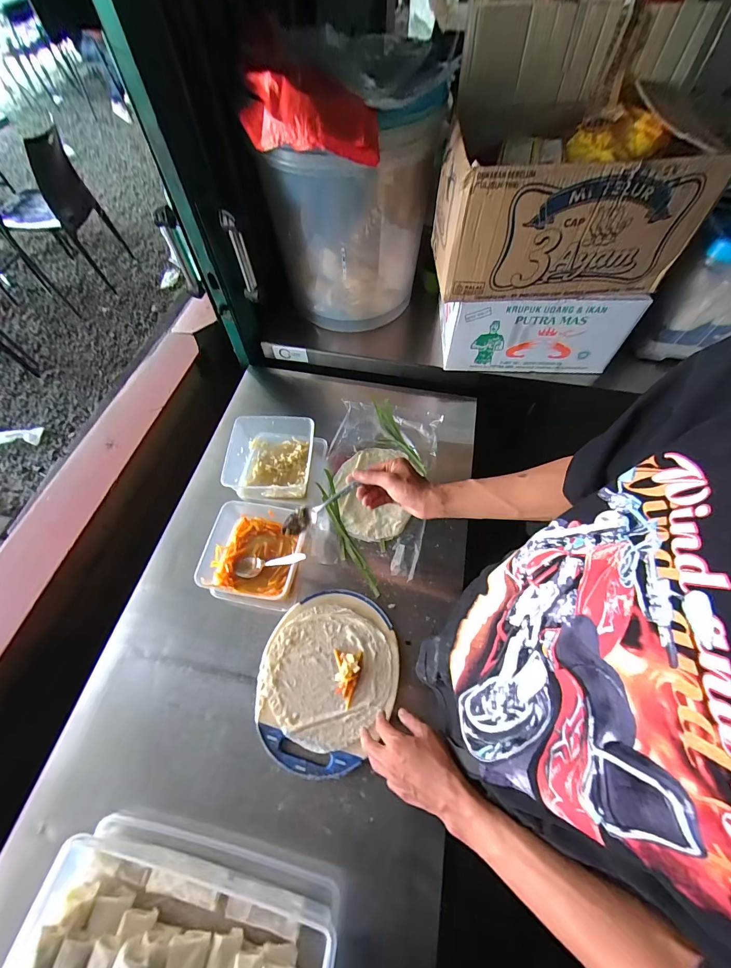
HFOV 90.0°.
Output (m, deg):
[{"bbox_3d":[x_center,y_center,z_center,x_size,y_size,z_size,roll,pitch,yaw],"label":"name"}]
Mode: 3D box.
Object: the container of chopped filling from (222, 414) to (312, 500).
[{"bbox_3d":[-0.199,-0.061,0.780,0.164,0.079,0.185,3,61,3],"label":"container of chopped filling"}]

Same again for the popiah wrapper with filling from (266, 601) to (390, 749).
[{"bbox_3d":[-0.062,0.303,0.600,0.196,0.016,0.200,0,61,1],"label":"popiah wrapper with filling"}]

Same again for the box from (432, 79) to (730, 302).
[{"bbox_3d":[0.342,-0.522,0.672,0.415,0.208,0.270,-3,61,0],"label":"box"}]

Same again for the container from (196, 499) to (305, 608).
[{"bbox_3d":[-0.211,0.125,0.673,0.168,0.069,0.162,5,61,4],"label":"container"}]

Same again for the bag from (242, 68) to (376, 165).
[{"bbox_3d":[-0.089,-0.589,0.585,0.206,0.103,0.244,-10,61,-5],"label":"bag"}]

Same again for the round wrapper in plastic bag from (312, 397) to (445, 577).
[{"bbox_3d":[0.022,-0.006,0.771,0.223,0.033,0.371,10,61,7],"label":"round wrapper in plastic bag"}]

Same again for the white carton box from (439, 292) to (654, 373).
[{"bbox_3d":[0.369,-0.368,0.816,0.379,0.184,0.142,3,61,3],"label":"white carton box"}]

